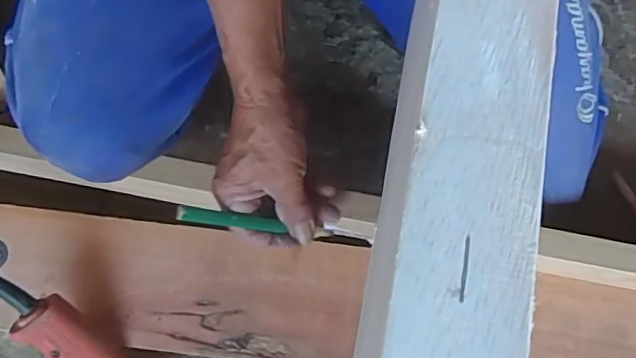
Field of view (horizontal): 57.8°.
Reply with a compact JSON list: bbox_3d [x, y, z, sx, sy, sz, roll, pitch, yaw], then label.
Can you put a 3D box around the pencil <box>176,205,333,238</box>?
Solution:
[{"bbox_3d":[-0.046,0.036,0.459,0.134,0.007,0.011,11,70,-28],"label":"pencil"}]

